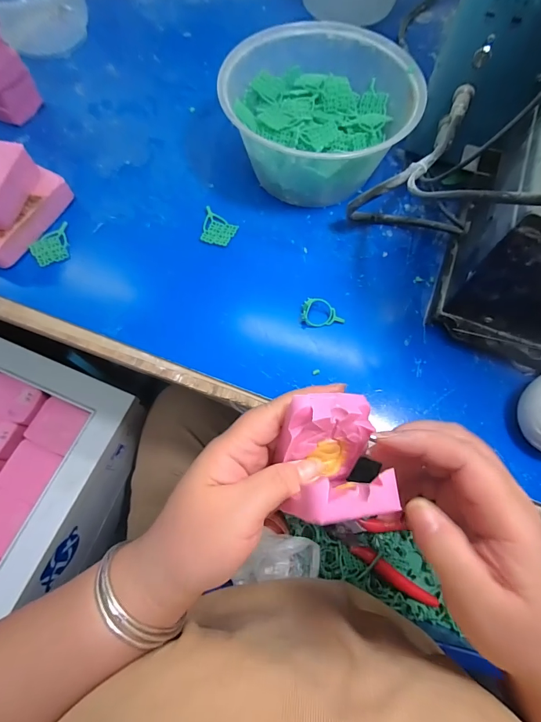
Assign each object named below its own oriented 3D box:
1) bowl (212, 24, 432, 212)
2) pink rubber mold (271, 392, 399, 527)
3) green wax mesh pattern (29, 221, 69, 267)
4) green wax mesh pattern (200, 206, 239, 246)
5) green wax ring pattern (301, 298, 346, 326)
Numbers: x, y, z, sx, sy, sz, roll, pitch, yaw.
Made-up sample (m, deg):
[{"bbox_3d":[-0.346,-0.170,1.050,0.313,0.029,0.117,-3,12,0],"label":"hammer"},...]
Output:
[{"bbox_3d":[0.043,-0.222,0.332,0.161,0.075,0.151,0,70,0],"label":"bowl"},{"bbox_3d":[0.031,0.050,0.188,0.052,0.049,0.059,-8,70,-3],"label":"pink rubber mold"},{"bbox_3d":[-0.196,-0.104,0.321,0.035,0.006,0.037,-29,72,-10],"label":"green wax mesh pattern"},{"bbox_3d":[-0.047,-0.124,0.330,0.032,0.004,0.037,11,70,4],"label":"green wax mesh pattern"},{"bbox_3d":[0.044,-0.040,0.297,0.035,0.006,0.023,0,93,-1],"label":"green wax ring pattern"}]

